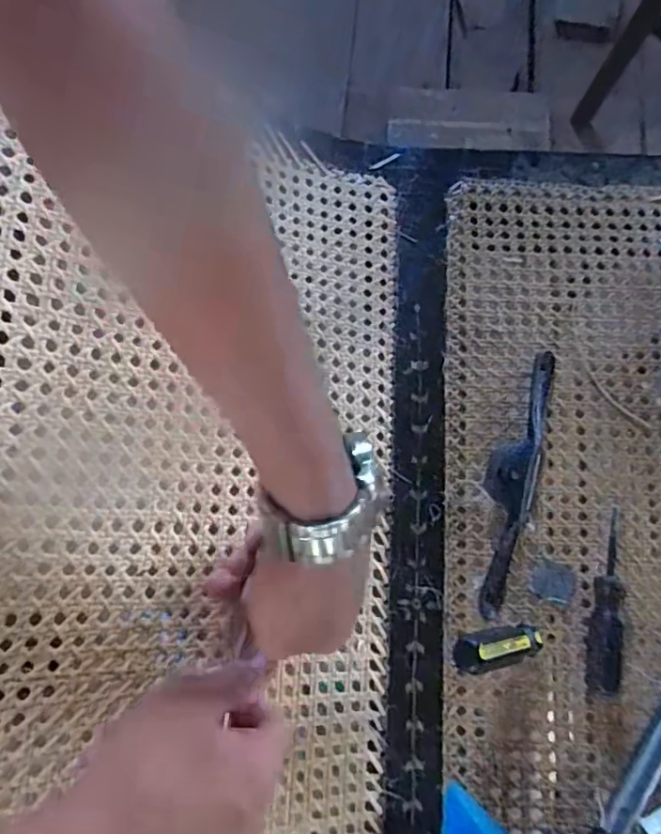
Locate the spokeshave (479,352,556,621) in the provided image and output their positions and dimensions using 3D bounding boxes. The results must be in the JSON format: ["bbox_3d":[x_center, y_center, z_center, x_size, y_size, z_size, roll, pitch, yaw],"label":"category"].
[{"bbox_3d":[0.136,0.044,0.434,0.037,0.021,0.202,14,79,3],"label":"spokeshave"}]

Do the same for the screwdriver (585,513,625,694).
[{"bbox_3d":[0.200,0.132,0.416,0.022,0.020,0.126,7,78,2],"label":"screwdriver"}]

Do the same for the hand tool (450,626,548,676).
[{"bbox_3d":[0.117,0.151,0.386,0.104,0.019,0.023,12,74,-43],"label":"hand tool"}]

